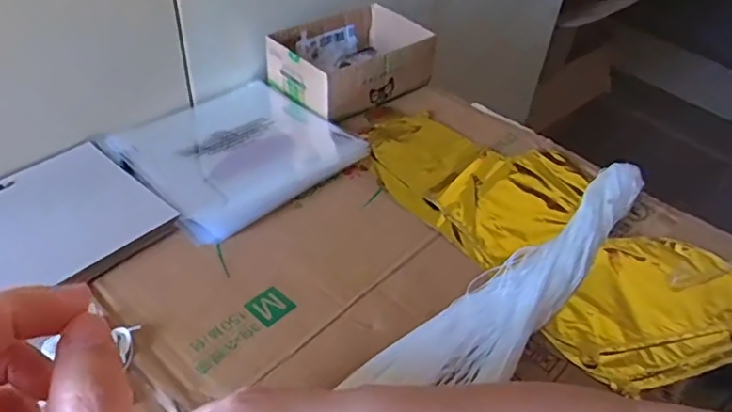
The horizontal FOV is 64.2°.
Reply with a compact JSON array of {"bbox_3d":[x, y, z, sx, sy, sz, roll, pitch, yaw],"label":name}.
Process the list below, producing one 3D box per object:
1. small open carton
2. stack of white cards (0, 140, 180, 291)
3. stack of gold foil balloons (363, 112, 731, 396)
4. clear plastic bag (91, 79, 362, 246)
[{"bbox_3d":[-0.020,-0.192,0.780,0.191,0.075,0.146,-29,51,-31],"label":"small open carton"},{"bbox_3d":[-0.309,0.022,0.541,0.163,0.019,0.207,34,49,29],"label":"stack of white cards"},{"bbox_3d":[0.178,0.016,0.616,0.220,0.042,0.419,-31,54,-32],"label":"stack of gold foil balloons"},{"bbox_3d":[-0.147,-0.069,0.660,0.228,0.023,0.208,-31,53,-33],"label":"clear plastic bag"}]

